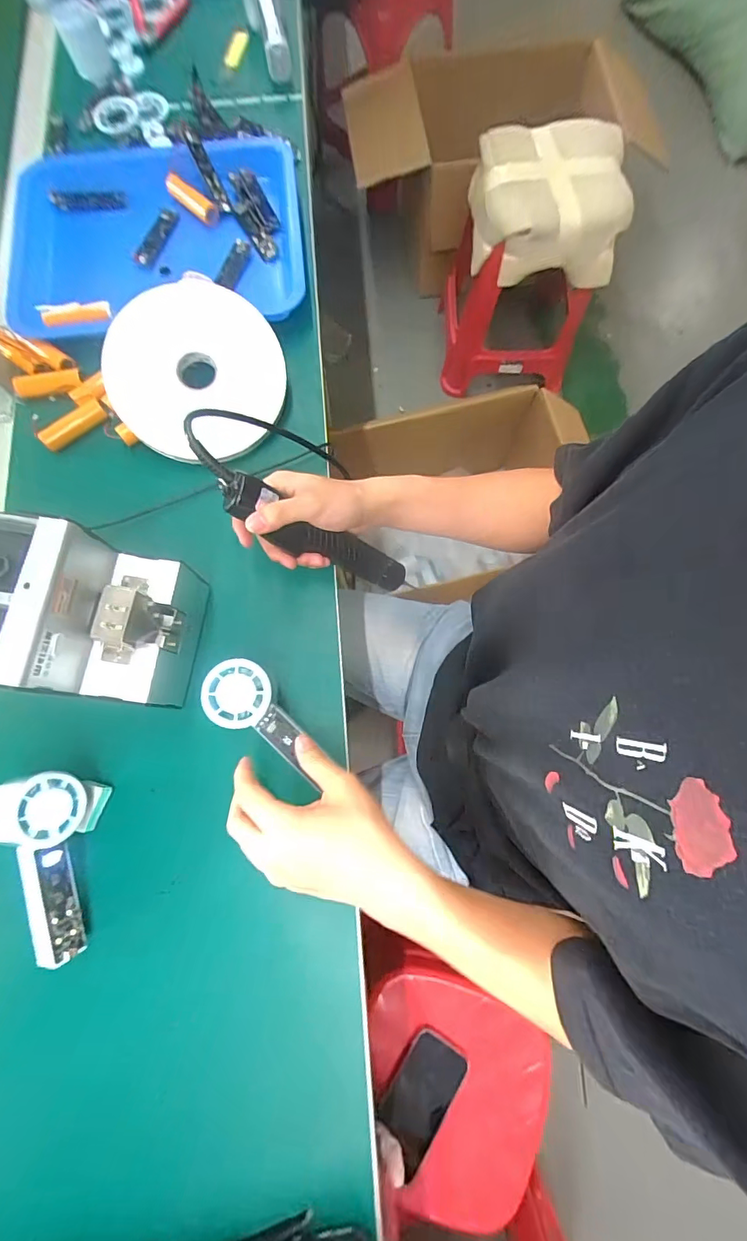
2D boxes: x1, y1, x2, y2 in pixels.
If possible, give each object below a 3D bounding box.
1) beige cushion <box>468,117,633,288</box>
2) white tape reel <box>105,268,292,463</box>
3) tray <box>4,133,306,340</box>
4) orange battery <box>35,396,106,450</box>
[{"bbox_3d":[0.384,-0.929,1.018,0.328,0.156,0.295,5,77,1],"label":"beige cushion"},{"bbox_3d":[-0.182,-0.260,0.477,0.175,0.014,0.178,-1,93,-9],"label":"white tape reel"},{"bbox_3d":[-0.257,-0.462,0.543,0.339,0.036,0.279,-5,77,-1],"label":"tray"},{"bbox_3d":[-0.325,-0.212,0.499,0.071,0.019,0.022,-33,79,-7],"label":"orange battery"}]

